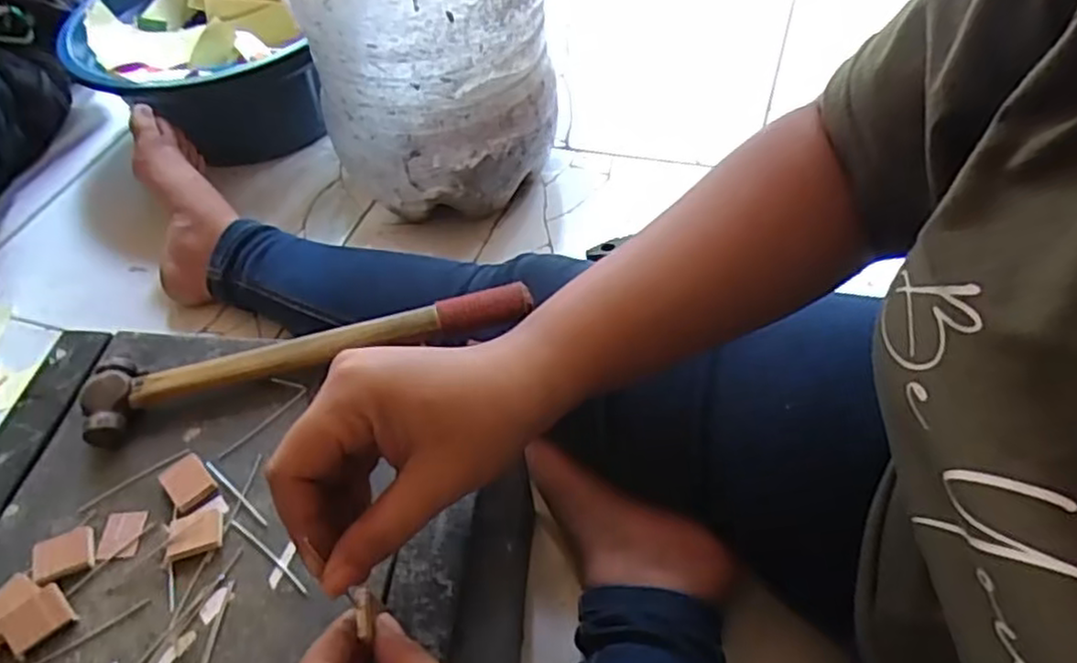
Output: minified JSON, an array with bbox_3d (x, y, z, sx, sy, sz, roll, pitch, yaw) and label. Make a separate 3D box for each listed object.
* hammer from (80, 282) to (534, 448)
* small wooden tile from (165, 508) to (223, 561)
[{"bbox_3d":[-0.123,0.007,0.387,0.237,0.019,0.044,-17,51,-7],"label":"hammer"},{"bbox_3d":[-0.161,0.095,0.328,0.024,0.007,0.020,-16,51,-7],"label":"small wooden tile"}]

